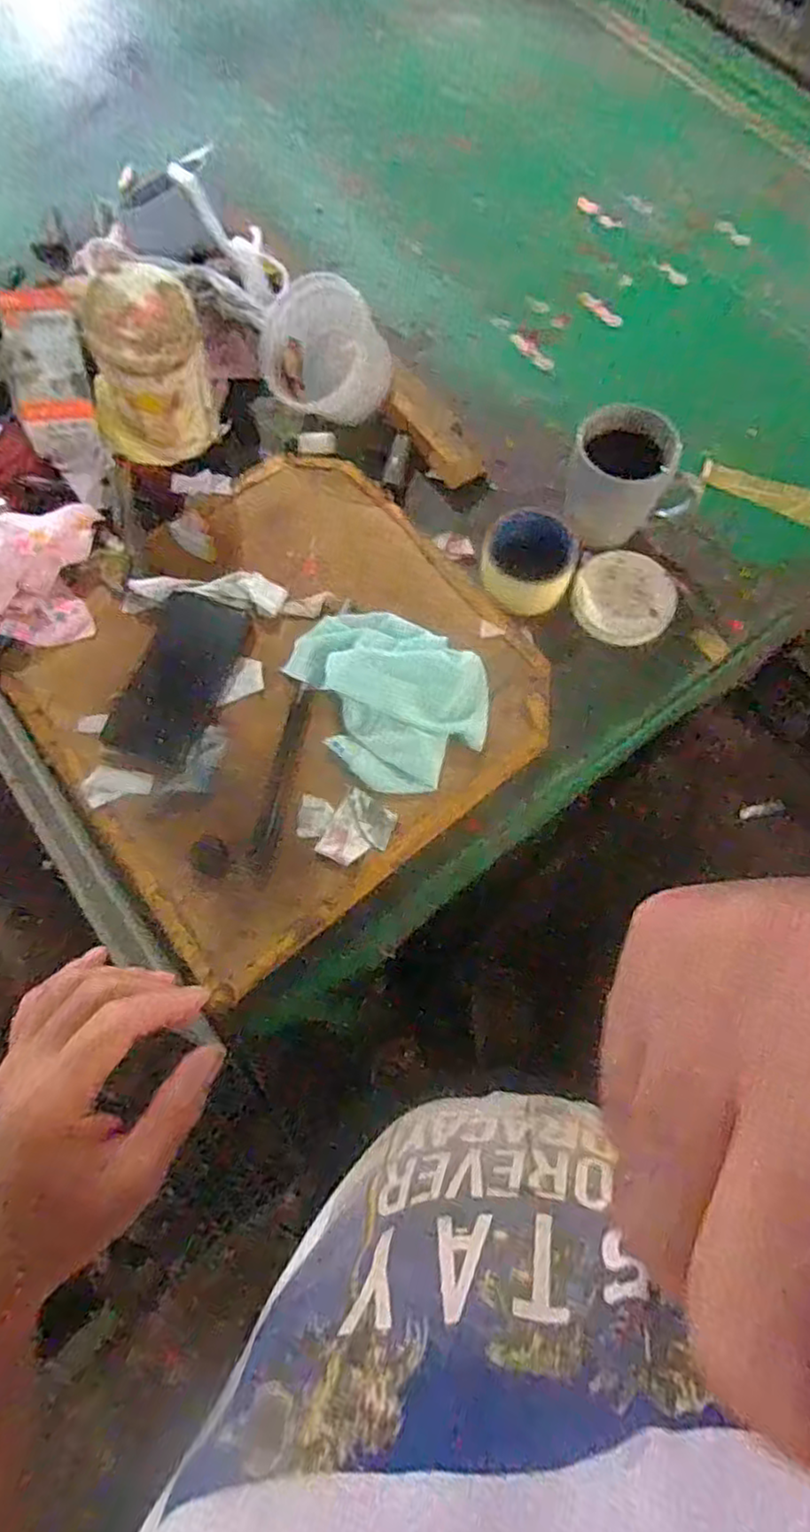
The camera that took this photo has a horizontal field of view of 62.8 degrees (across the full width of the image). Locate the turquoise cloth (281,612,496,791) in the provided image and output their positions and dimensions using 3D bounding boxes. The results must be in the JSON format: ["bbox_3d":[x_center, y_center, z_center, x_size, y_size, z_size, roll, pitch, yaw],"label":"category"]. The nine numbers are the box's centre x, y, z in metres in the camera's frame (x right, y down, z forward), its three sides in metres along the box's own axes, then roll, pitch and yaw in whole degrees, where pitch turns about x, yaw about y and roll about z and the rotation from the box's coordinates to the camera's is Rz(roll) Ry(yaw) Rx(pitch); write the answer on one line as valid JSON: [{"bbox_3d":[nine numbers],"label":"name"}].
[{"bbox_3d":[-0.014,-0.070,0.569,0.175,0.046,0.144,43,79,13],"label":"turquoise cloth"}]

